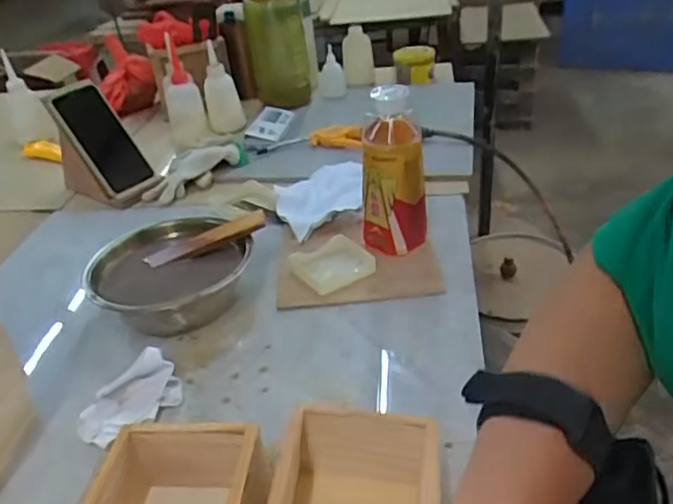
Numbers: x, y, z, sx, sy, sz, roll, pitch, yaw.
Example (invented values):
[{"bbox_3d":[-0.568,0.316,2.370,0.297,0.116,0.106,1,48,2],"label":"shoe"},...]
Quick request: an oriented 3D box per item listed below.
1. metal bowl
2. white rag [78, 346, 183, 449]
[{"bbox_3d":[-0.173,0.024,0.674,0.157,0.068,0.166,-5,32,3],"label":"metal bowl"},{"bbox_3d":[-0.184,0.124,0.545,0.092,0.043,0.061,-32,40,-34],"label":"white rag"}]

